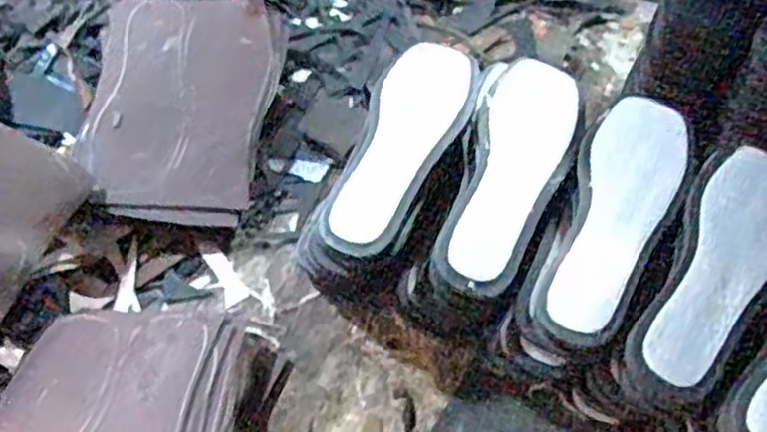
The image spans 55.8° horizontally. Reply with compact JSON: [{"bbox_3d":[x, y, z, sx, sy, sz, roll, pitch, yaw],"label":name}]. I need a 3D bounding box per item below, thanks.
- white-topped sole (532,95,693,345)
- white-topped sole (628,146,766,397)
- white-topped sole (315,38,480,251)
[{"bbox_3d":[0.186,-0.010,0.578,0.079,0.014,0.231,23,55,13],"label":"white-topped sole"},{"bbox_3d":[0.253,0.034,0.543,0.079,0.018,0.224,30,57,17],"label":"white-topped sole"},{"bbox_3d":[0.019,-0.065,0.616,0.078,0.019,0.226,19,58,12],"label":"white-topped sole"}]

